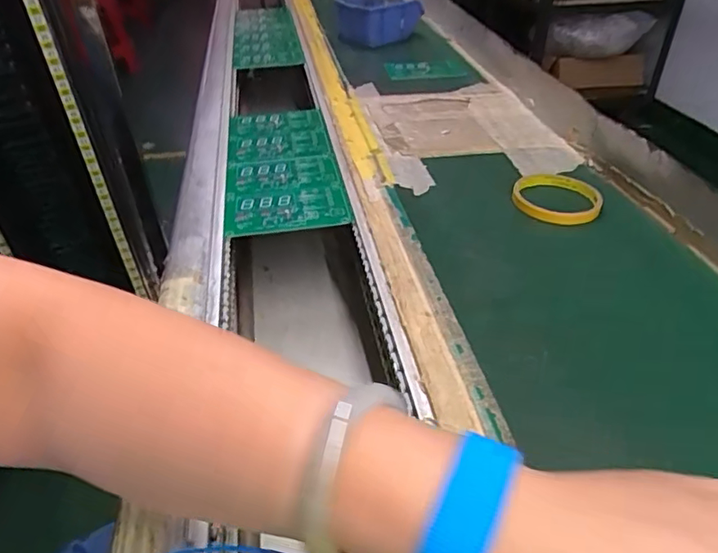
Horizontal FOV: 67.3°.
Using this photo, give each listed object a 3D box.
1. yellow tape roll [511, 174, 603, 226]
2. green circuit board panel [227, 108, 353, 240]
[{"bbox_3d":[0.195,-0.079,0.529,0.080,0.014,0.081,-1,38,1],"label":"yellow tape roll"},{"bbox_3d":[-0.092,-0.137,0.638,0.121,0.010,0.300,-6,38,-6],"label":"green circuit board panel"}]

